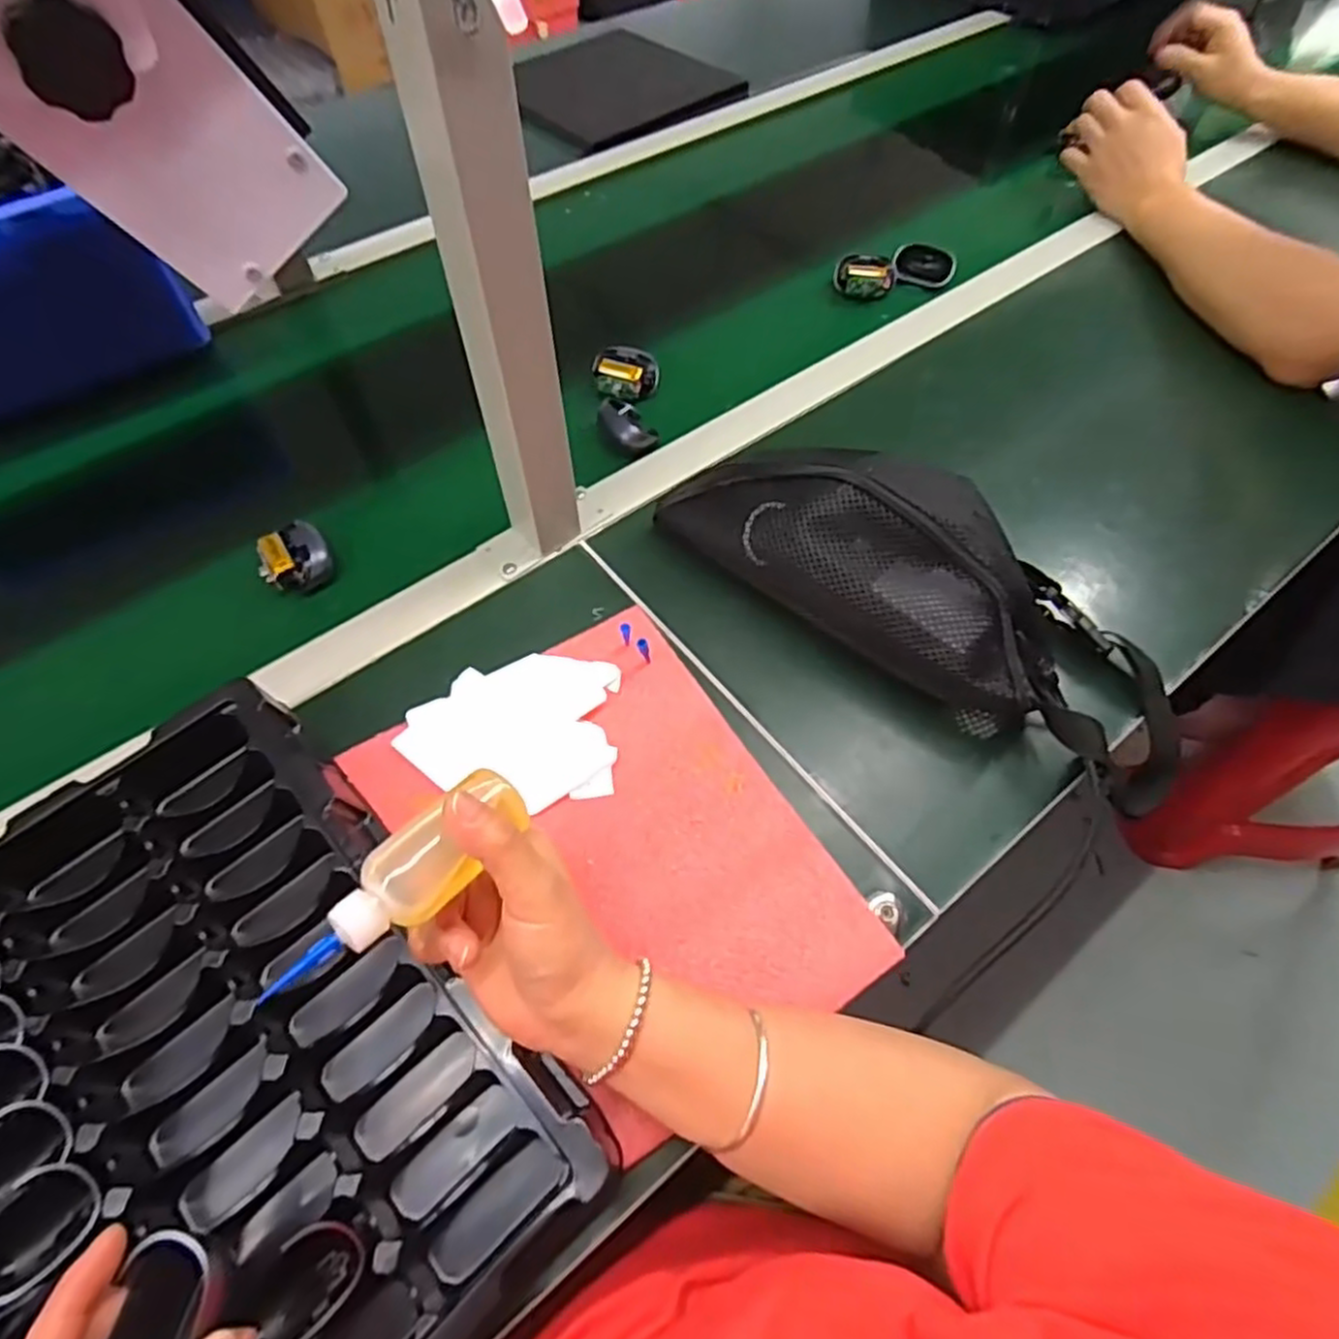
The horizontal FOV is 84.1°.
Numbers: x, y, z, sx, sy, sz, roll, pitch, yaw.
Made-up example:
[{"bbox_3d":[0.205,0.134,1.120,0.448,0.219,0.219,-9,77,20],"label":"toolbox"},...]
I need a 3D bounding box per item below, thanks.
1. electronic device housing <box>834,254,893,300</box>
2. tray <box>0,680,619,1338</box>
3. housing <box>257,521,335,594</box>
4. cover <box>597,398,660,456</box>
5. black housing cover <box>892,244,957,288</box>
[{"bbox_3d":[0.184,-0.370,0.698,0.054,0.024,0.031,-1,58,-1],"label":"electronic device housing"},{"bbox_3d":[-0.289,0.241,0.307,0.429,0.047,0.320,-39,66,-22],"label":"tray"},{"bbox_3d":[-0.268,-0.079,0.531,0.048,0.029,0.044,0,58,0],"label":"housing"},{"bbox_3d":[-0.035,-0.200,0.608,0.037,0.021,0.057,-25,61,-15],"label":"cover"},{"bbox_3d":[0.243,-0.384,0.711,0.056,0.023,0.039,10,58,6],"label":"black housing cover"}]

